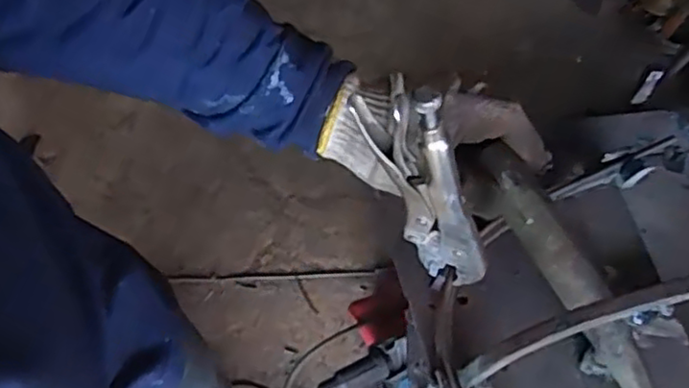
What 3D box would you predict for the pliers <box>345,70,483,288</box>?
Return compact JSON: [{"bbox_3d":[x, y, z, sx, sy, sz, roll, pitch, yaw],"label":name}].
[{"bbox_3d":[0.045,0.003,0.363,0.049,0.179,0.013,11,59,26],"label":"pliers"}]

